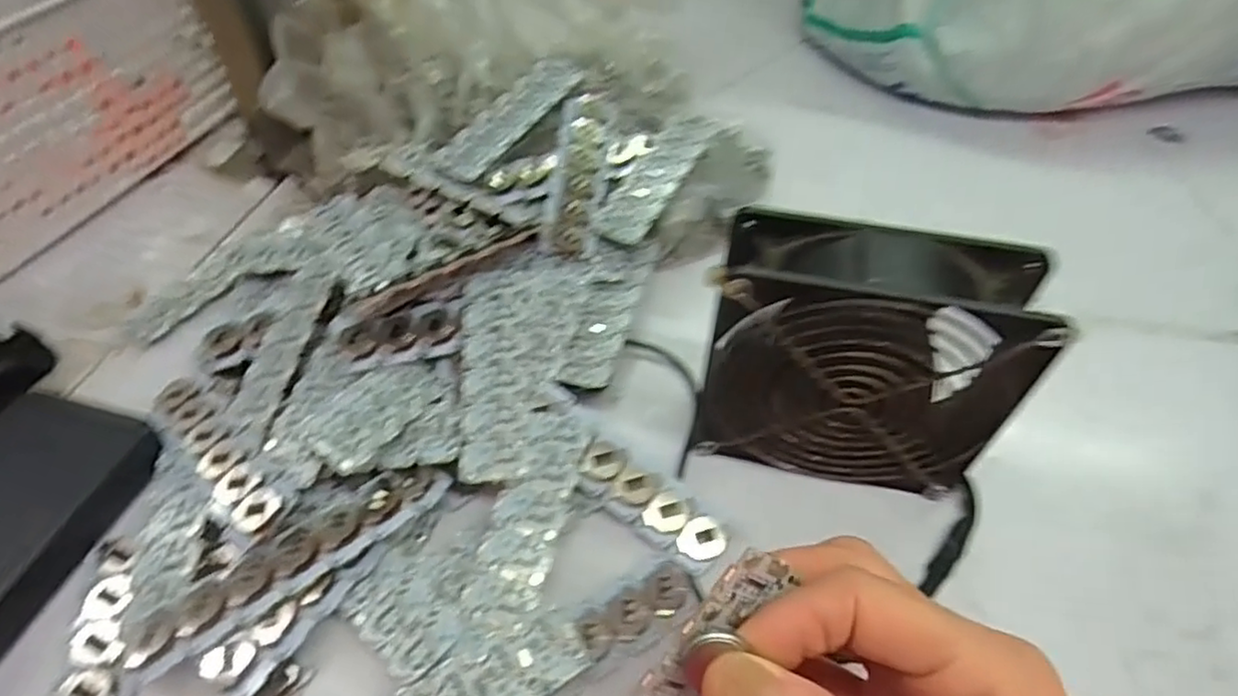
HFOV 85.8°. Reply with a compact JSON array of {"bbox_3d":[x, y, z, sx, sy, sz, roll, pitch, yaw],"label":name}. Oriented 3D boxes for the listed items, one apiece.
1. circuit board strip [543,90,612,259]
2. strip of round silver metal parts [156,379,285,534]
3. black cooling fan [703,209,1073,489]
[{"bbox_3d":[-0.021,-0.101,0.377,0.029,0.010,0.114,5,64,3],"label":"circuit board strip"},{"bbox_3d":[-0.176,0.045,0.290,0.103,0.005,0.020,33,73,32],"label":"strip of round silver metal parts"},{"bbox_3d":[0.096,0.008,0.279,0.119,0.118,0.044,11,51,7],"label":"black cooling fan"}]

